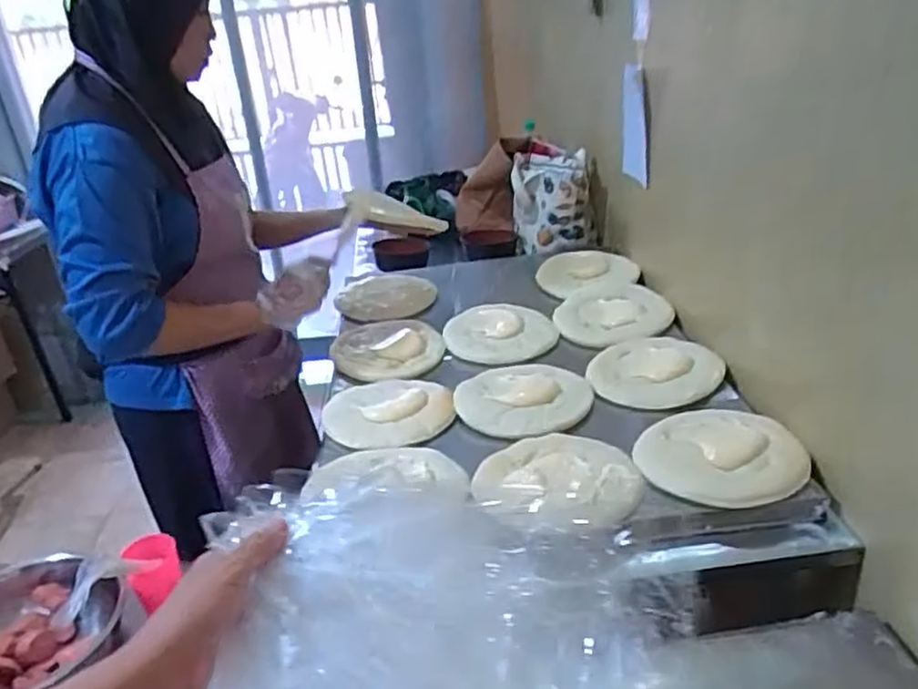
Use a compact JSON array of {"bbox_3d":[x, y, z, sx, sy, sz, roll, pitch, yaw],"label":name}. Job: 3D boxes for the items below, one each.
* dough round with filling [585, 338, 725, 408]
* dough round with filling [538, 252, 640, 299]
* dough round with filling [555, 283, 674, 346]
[{"bbox_3d":[0.309,0.037,1.122,0.194,0.028,0.196,-4,26,2],"label":"dough round with filling"},{"bbox_3d":[0.262,-0.160,1.509,0.199,0.022,0.214,-4,26,2],"label":"dough round with filling"},{"bbox_3d":[0.284,-0.055,1.327,0.209,0.033,0.215,-4,26,2],"label":"dough round with filling"}]

